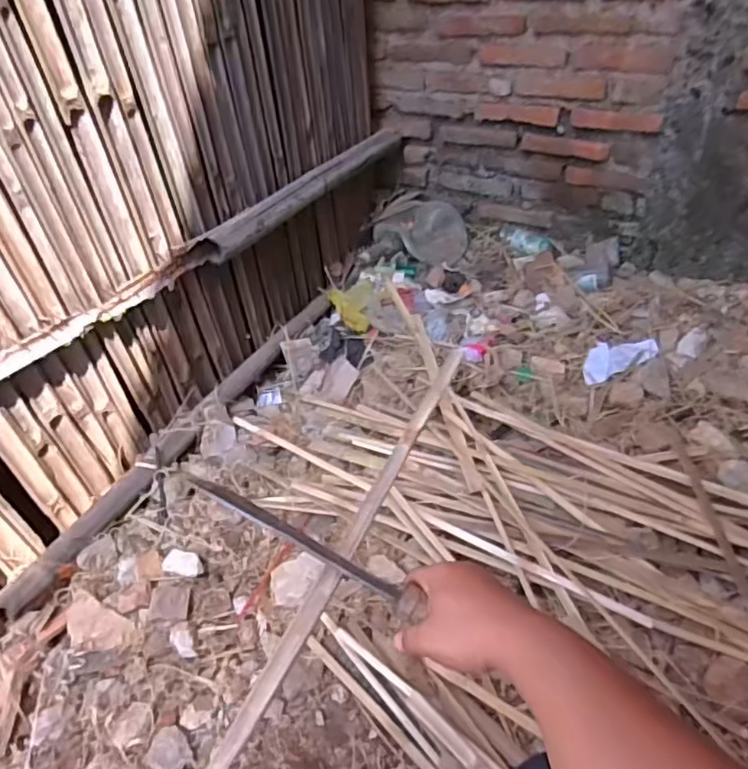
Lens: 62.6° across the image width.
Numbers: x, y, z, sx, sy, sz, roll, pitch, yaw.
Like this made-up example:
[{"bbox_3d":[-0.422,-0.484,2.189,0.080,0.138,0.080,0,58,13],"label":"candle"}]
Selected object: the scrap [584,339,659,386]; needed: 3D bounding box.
[{"bbox_3d":[0.511,-0.060,1.312,0.185,0.028,0.099,-20,40,-19],"label":"scrap"}]

